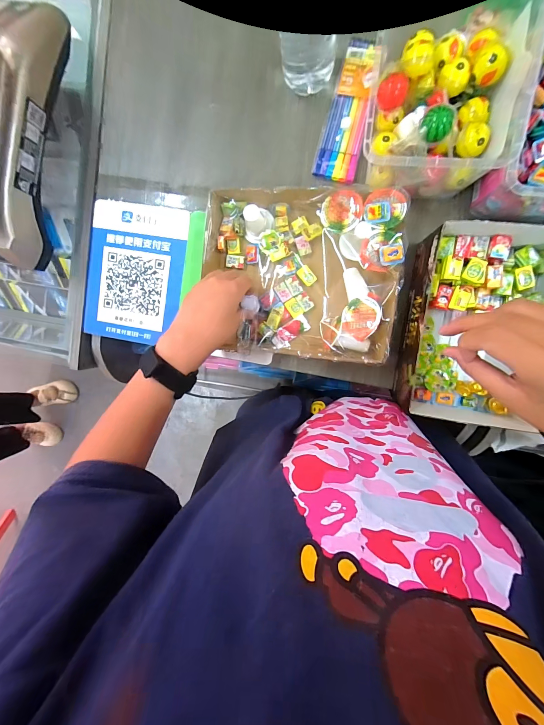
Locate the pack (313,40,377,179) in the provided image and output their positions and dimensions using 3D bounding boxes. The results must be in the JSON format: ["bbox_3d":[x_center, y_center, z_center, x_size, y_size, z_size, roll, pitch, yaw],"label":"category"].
[{"bbox_3d":[0.097,-0.316,0.369,0.053,0.015,0.153,14,97,5],"label":"pack"}]

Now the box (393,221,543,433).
[{"bbox_3d":[0.242,-0.044,0.342,0.152,0.076,0.224,9,97,6],"label":"box"}]

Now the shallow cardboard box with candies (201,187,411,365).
[{"bbox_3d":[0.034,-0.110,0.372,0.239,0.062,0.201,4,96,6],"label":"shallow cardboard box with candies"}]

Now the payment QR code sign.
[{"bbox_3d":[-0.205,-0.132,0.434,0.148,0.004,0.199,11,97,6],"label":"payment QR code sign"}]

